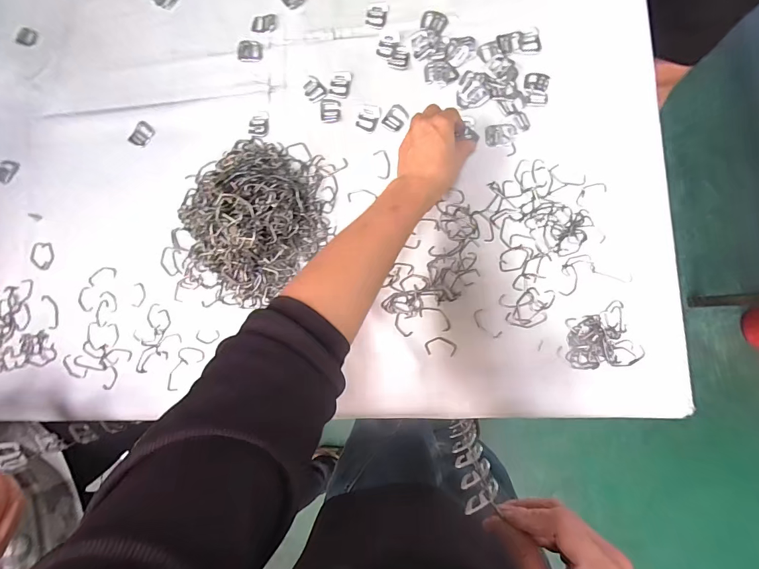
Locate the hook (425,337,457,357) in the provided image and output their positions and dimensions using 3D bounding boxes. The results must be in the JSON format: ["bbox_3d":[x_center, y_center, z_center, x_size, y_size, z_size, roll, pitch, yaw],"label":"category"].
[{"bbox_3d":[0.072,0.073,0.436,0.036,0.004,0.021,4,85,7],"label":"hook"}]

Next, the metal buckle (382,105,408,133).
[{"bbox_3d":[0.021,-0.210,0.467,0.027,0.004,0.033,37,89,9],"label":"metal buckle"}]

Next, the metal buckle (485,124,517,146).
[{"bbox_3d":[0.147,-0.183,0.453,0.036,0.005,0.025,-6,83,6],"label":"metal buckle"}]

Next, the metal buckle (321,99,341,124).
[{"bbox_3d":[-0.063,-0.224,0.478,0.027,0.004,0.032,1,84,7],"label":"metal buckle"}]

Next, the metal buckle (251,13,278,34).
[{"bbox_3d":[-0.156,-0.354,0.504,0.035,0.004,0.026,-9,83,6],"label":"metal buckle"}]

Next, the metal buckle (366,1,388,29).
[{"bbox_3d":[-0.004,-0.352,0.485,0.026,0.004,0.035,11,86,8],"label":"metal buckle"}]

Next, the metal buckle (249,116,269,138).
[{"bbox_3d":[-0.158,-0.208,0.489,0.025,0.004,0.028,7,85,8],"label":"metal buckle"}]

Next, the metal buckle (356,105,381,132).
[{"bbox_3d":[-0.013,-0.212,0.472,0.027,0.004,0.033,20,87,9],"label":"metal buckle"}]

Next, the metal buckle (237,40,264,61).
[{"bbox_3d":[-0.174,-0.315,0.500,0.033,0.005,0.028,4,85,7],"label":"metal buckle"}]

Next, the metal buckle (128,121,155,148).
[{"bbox_3d":[-0.324,-0.206,0.506,0.027,0.006,0.034,26,88,9],"label":"metal buckle"}]

